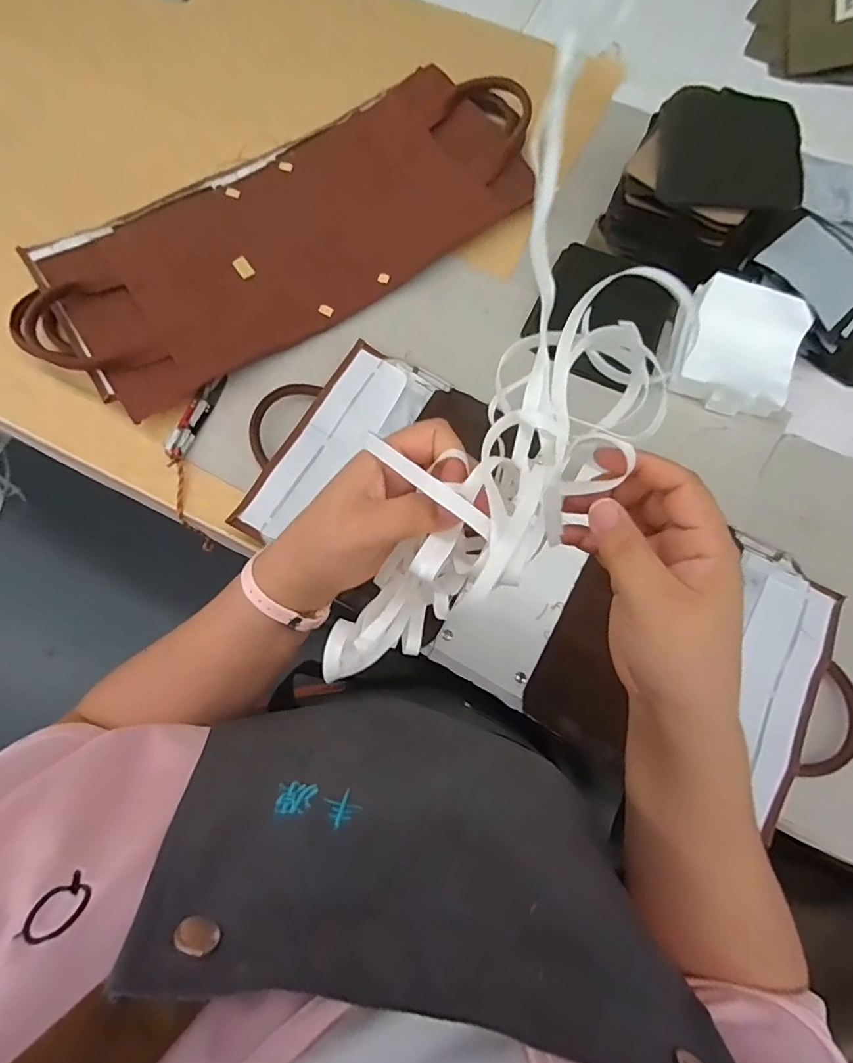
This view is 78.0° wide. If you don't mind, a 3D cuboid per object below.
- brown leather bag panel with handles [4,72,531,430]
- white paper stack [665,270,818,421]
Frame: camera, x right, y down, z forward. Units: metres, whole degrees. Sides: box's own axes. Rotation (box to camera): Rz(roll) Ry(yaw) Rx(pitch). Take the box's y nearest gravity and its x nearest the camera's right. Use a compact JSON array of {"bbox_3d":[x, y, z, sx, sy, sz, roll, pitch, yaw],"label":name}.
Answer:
[{"bbox_3d":[-0.146,-0.349,0.586,0.576,0.034,0.253,-33,76,-10],"label":"brown leather bag panel with handles"},{"bbox_3d":[0.323,-0.191,0.546,0.118,0.032,0.121,19,91,8],"label":"white paper stack"}]

